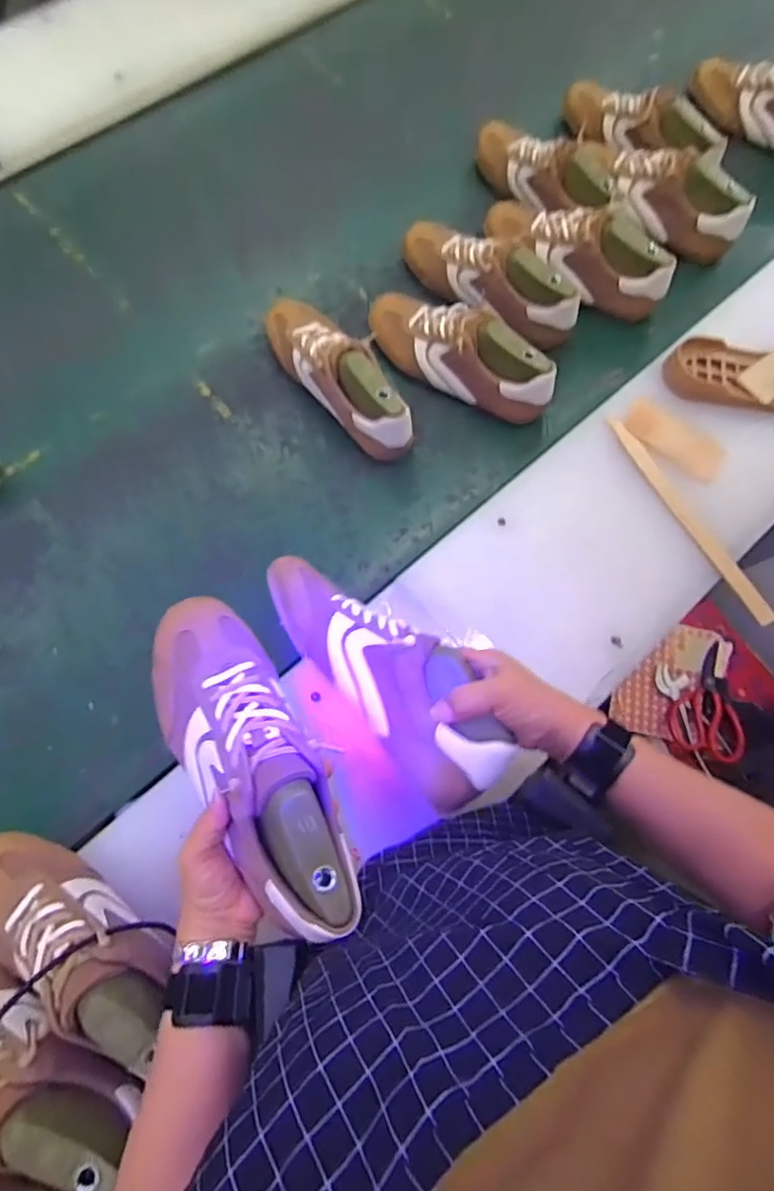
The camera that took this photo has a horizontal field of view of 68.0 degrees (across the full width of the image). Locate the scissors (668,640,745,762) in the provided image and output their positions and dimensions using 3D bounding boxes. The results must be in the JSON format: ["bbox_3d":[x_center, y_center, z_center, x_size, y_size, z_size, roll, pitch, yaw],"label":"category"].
[{"bbox_3d":[0.476,0.157,0.871,0.100,0.029,0.177,3,71,-1],"label":"scissors"}]

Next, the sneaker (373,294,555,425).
[{"bbox_3d":[0.090,-0.322,0.757,0.272,0.098,0.080,37,74,10],"label":"sneaker"}]

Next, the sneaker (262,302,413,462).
[{"bbox_3d":[-0.069,-0.291,0.739,0.077,0.095,0.275,-34,76,-13],"label":"sneaker"}]

